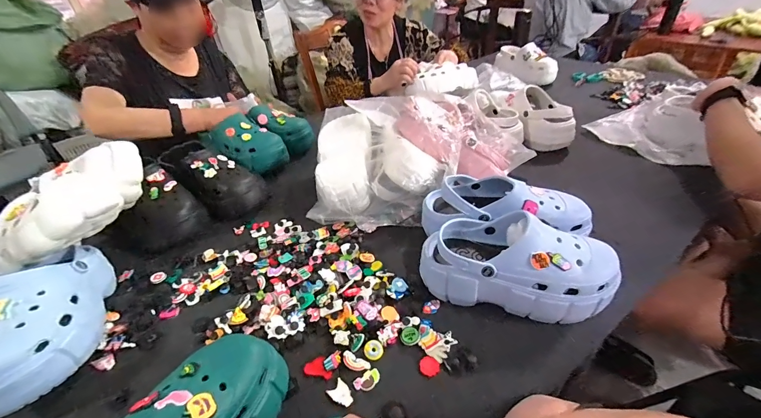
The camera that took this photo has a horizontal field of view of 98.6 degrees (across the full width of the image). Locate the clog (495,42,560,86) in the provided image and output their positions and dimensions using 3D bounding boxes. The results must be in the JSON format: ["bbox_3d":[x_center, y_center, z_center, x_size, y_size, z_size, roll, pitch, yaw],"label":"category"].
[{"bbox_3d":[0.543,-0.547,1.211,0.119,0.095,0.241,-15,39,-13],"label":"clog"}]

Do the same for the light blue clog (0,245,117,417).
[{"bbox_3d":[-0.457,0.147,0.448,0.104,0.117,0.237,-21,41,-19],"label":"light blue clog"}]

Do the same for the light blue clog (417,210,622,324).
[{"bbox_3d":[0.187,0.073,0.455,0.257,0.095,0.101,7,39,15],"label":"light blue clog"}]

